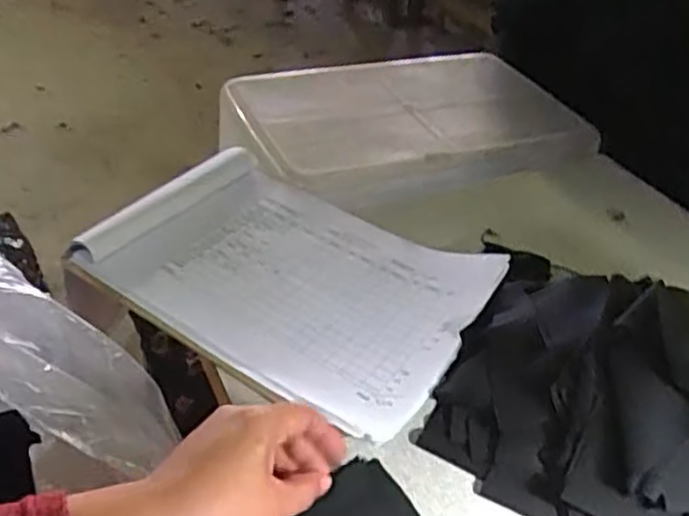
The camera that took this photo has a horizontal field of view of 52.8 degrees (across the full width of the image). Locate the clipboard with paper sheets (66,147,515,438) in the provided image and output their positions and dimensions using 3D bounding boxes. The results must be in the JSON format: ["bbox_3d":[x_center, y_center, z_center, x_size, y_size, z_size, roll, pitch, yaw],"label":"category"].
[{"bbox_3d":[-0.052,0.010,0.617,0.340,0.036,0.226,26,44,24],"label":"clipboard with paper sheets"}]

